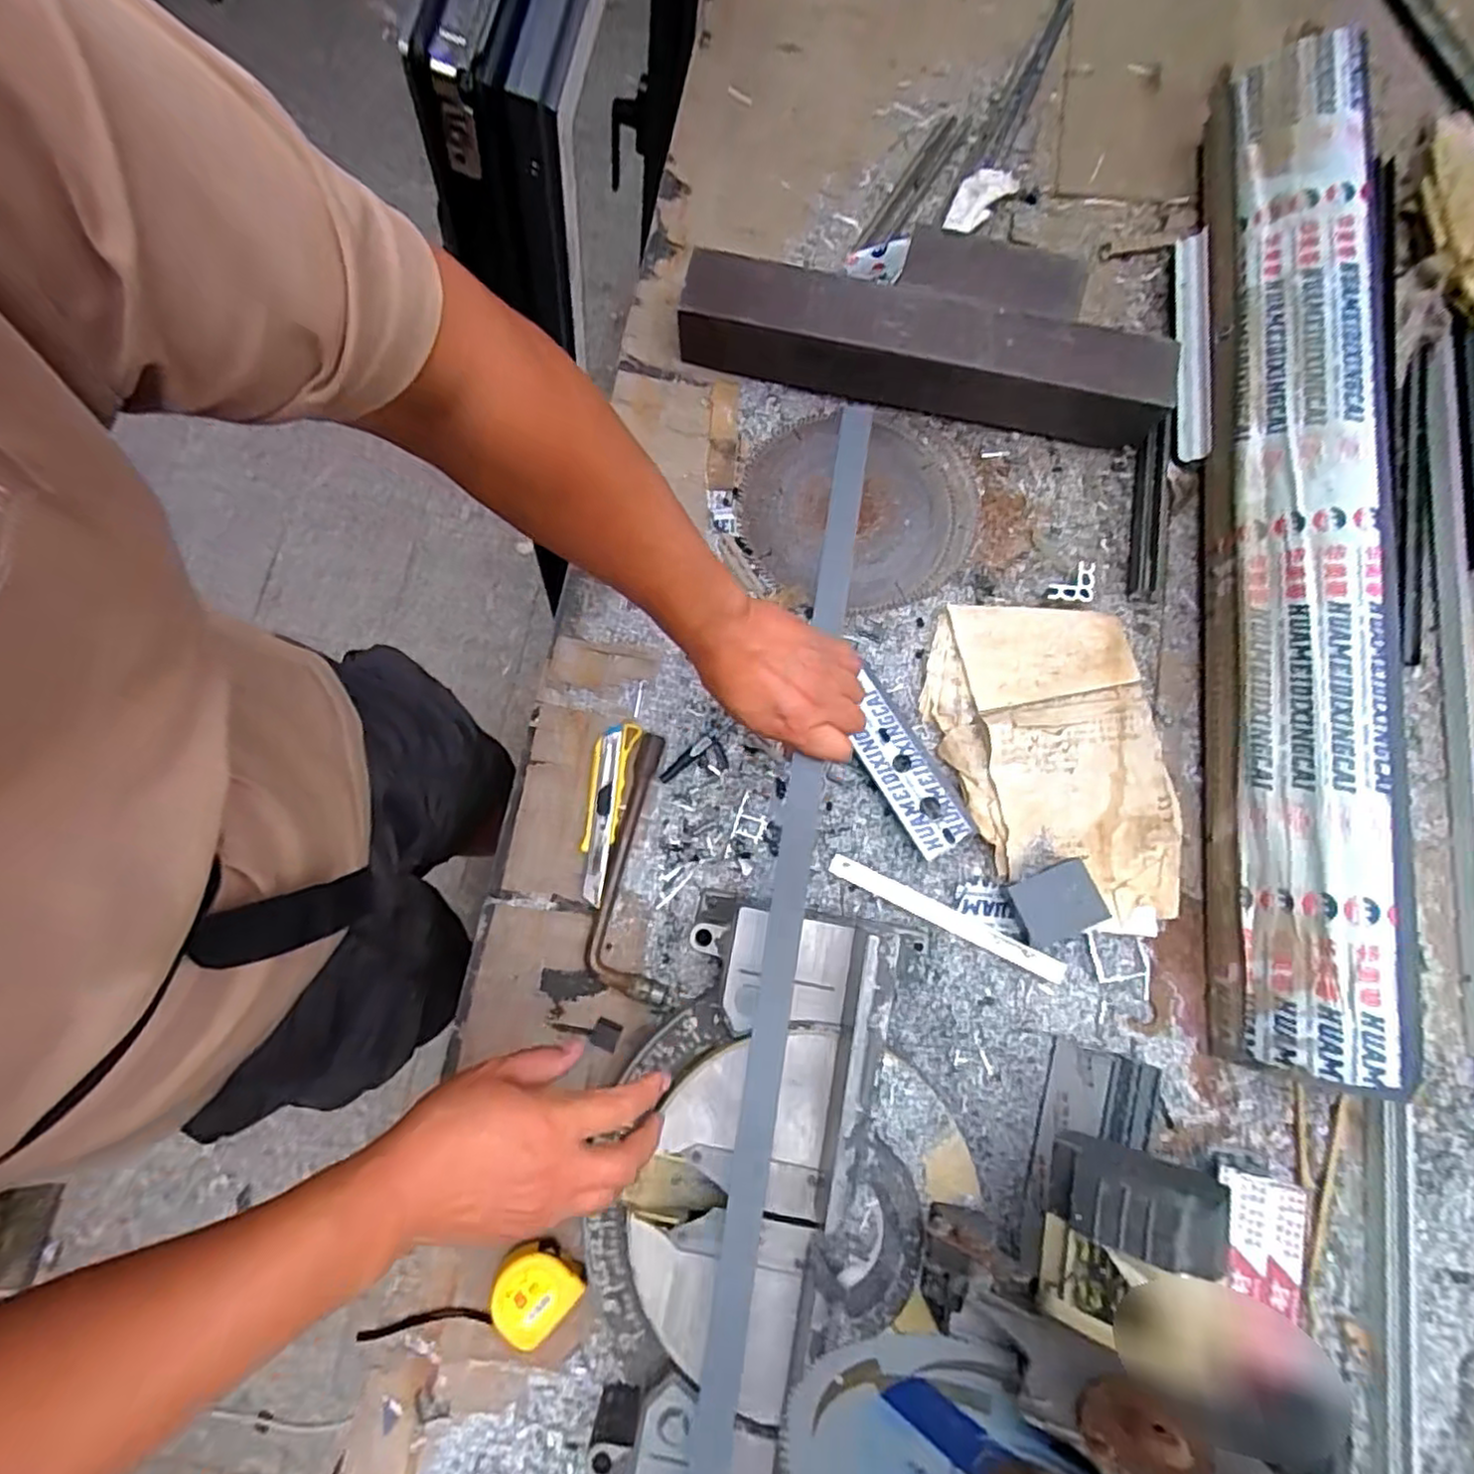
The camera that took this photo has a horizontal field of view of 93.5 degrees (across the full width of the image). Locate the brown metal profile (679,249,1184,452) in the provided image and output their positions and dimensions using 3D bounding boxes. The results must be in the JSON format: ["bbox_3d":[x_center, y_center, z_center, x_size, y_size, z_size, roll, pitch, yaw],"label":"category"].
[{"bbox_3d":[0.200,-0.421,0.754,0.517,0.101,0.091,12,78,4],"label":"brown metal profile"}]

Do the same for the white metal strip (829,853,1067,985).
[{"bbox_3d":[0.202,0.175,0.675,0.236,0.004,0.022,25,78,10],"label":"white metal strip"}]

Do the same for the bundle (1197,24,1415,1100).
[{"bbox_3d":[0.554,-0.225,0.700,0.128,0.124,1.062,7,78,3],"label":"bundle"}]

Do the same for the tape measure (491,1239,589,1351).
[{"bbox_3d":[-0.177,0.484,0.603,0.066,0.039,0.068,34,81,8],"label":"tape measure"}]

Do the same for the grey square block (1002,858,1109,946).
[{"bbox_3d":[0.298,0.154,0.649,0.076,0.026,0.059,-20,78,-3],"label":"grey square block"}]

